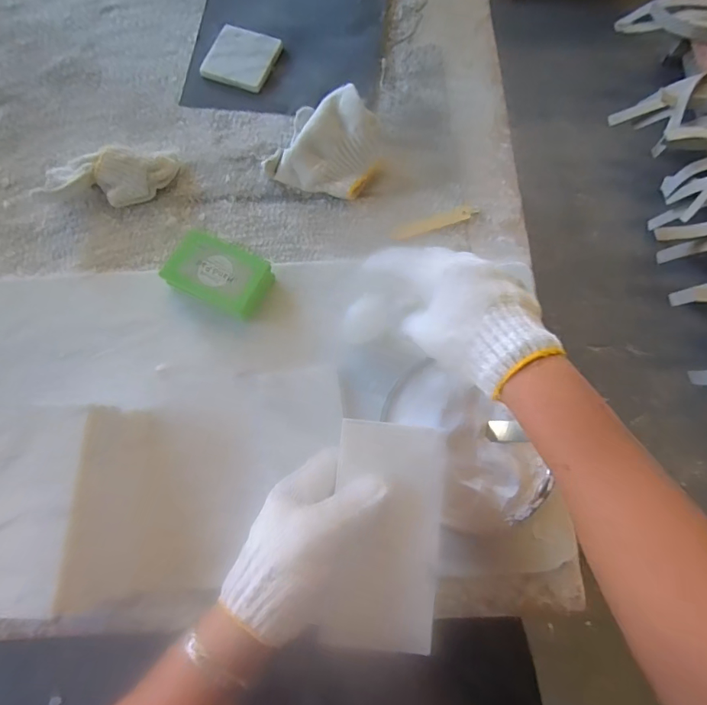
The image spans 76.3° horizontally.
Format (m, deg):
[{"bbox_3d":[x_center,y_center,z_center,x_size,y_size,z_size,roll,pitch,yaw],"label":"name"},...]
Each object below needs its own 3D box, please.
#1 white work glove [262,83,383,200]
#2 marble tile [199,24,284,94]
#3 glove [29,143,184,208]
[{"bbox_3d":[-0.030,-0.227,0.488,0.123,0.061,0.100,7,75,3],"label":"white work glove"},{"bbox_3d":[-0.136,-0.359,0.547,0.081,0.011,0.076,22,77,6],"label":"marble tile"},{"bbox_3d":[-0.267,-0.186,0.486,0.145,0.043,0.056,-9,75,-2],"label":"glove"}]

